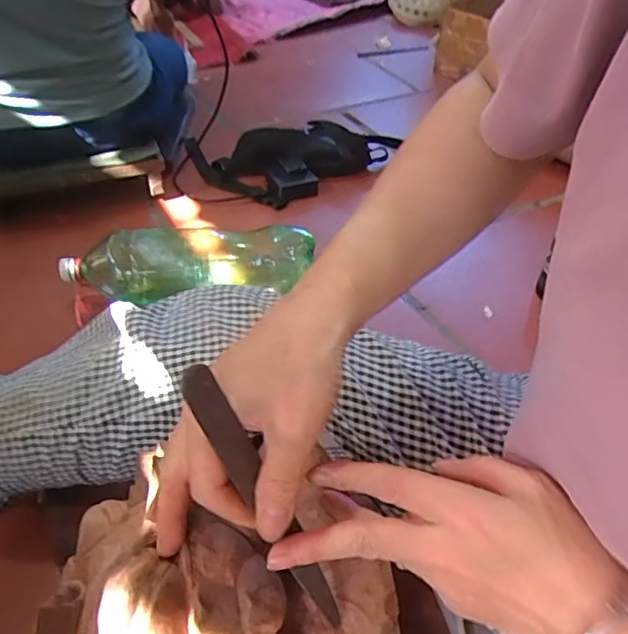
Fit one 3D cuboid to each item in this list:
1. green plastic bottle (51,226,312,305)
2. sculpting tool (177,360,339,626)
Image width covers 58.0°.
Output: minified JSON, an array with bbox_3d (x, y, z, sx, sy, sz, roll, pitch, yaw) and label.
[{"bbox_3d":[-0.164,-0.072,0.764,0.319,0.094,0.083,-7,43,-12],"label":"green plastic bottle"},{"bbox_3d":[-0.022,0.096,0.289,0.010,0.172,0.016,-1,33,42],"label":"sculpting tool"}]

